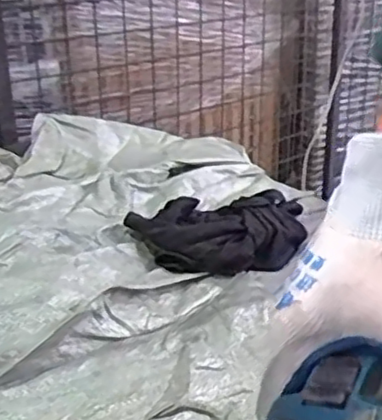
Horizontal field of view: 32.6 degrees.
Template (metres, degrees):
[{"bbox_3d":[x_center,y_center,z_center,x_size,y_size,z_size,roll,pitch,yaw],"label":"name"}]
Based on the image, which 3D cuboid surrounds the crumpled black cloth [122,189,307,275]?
[{"bbox_3d":[0.046,0.019,0.746,0.217,0.035,0.138,-11,27,-19],"label":"crumpled black cloth"}]

